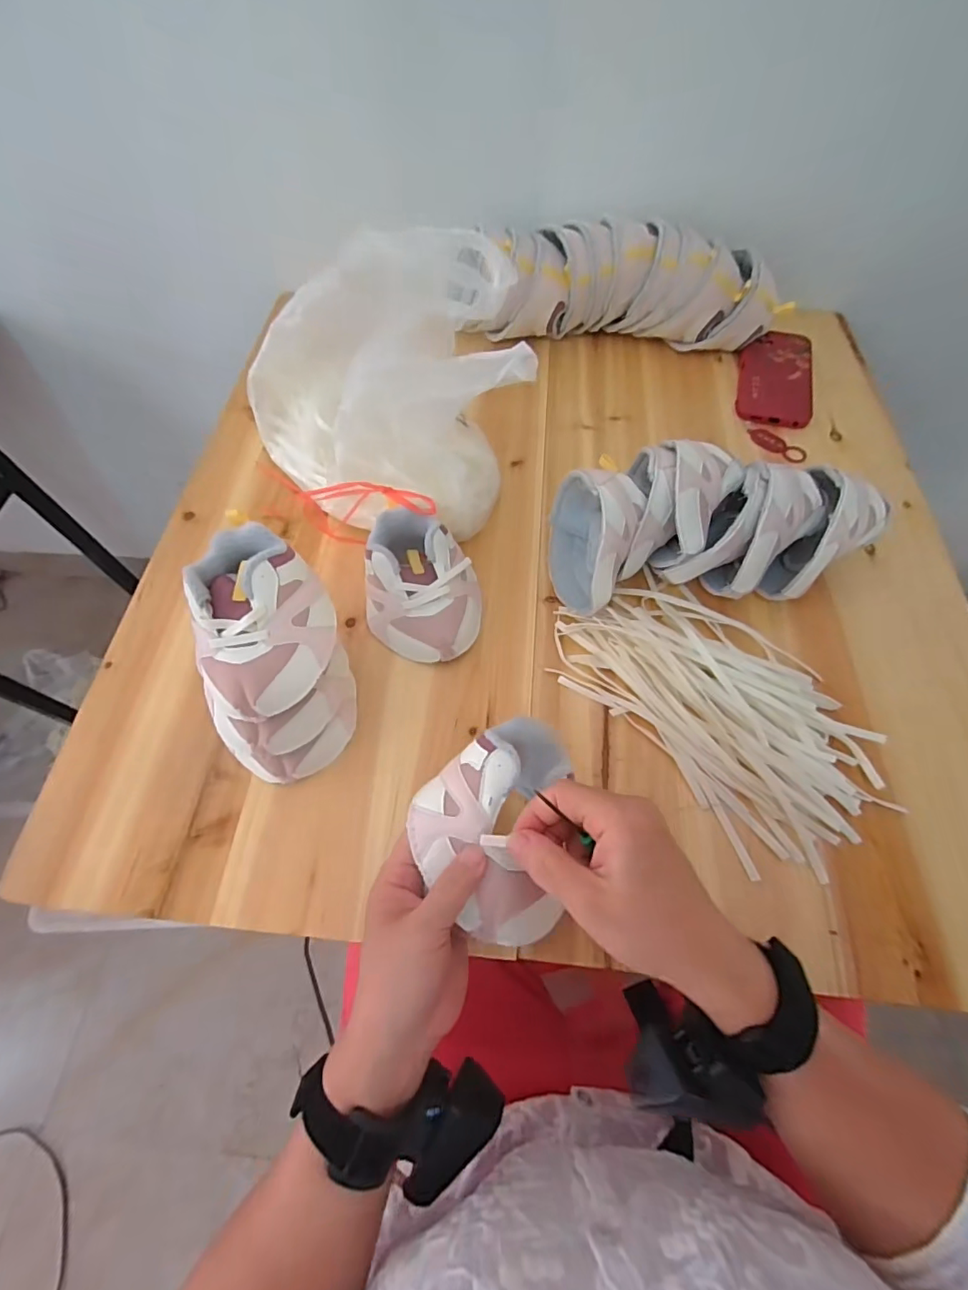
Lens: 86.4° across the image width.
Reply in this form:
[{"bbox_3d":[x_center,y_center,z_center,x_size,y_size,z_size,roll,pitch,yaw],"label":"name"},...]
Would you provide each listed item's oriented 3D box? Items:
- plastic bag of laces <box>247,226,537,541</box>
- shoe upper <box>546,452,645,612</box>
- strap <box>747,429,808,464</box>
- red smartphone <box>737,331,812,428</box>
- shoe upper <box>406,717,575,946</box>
[{"bbox_3d":[-0.091,-0.243,0.494,0.272,0.169,0.212,36,69,19],"label":"plastic bag of laces"},{"bbox_3d":[0.097,-0.098,0.455,0.069,0.089,0.131,3,62,4],"label":"shoe upper"},{"bbox_3d":[0.322,-0.221,0.567,0.029,0.007,0.069,-40,68,-17],"label":"strap"},{"bbox_3d":[0.347,-0.321,0.612,0.082,0.016,0.162,12,63,9],"label":"red smartphone"},{"bbox_3d":[0.002,0.107,0.320,0.092,0.039,0.127,8,63,7],"label":"shoe upper"}]

